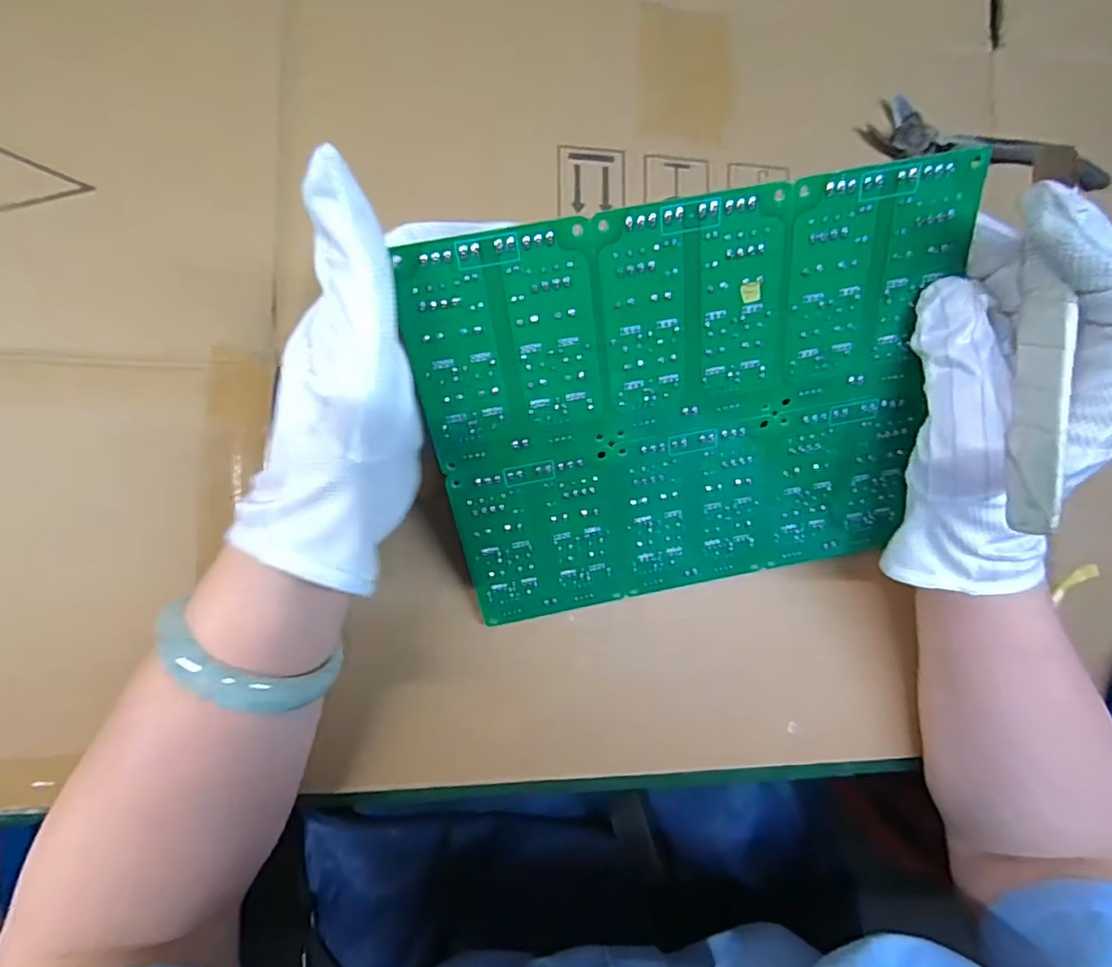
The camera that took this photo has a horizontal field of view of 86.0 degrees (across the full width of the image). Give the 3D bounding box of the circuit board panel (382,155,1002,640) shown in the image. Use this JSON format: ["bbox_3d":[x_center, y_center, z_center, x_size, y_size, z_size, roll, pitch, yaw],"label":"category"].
[{"bbox_3d":[0.054,-0.023,0.248,0.199,0.004,0.172,-11,123,-2],"label":"circuit board panel"}]

